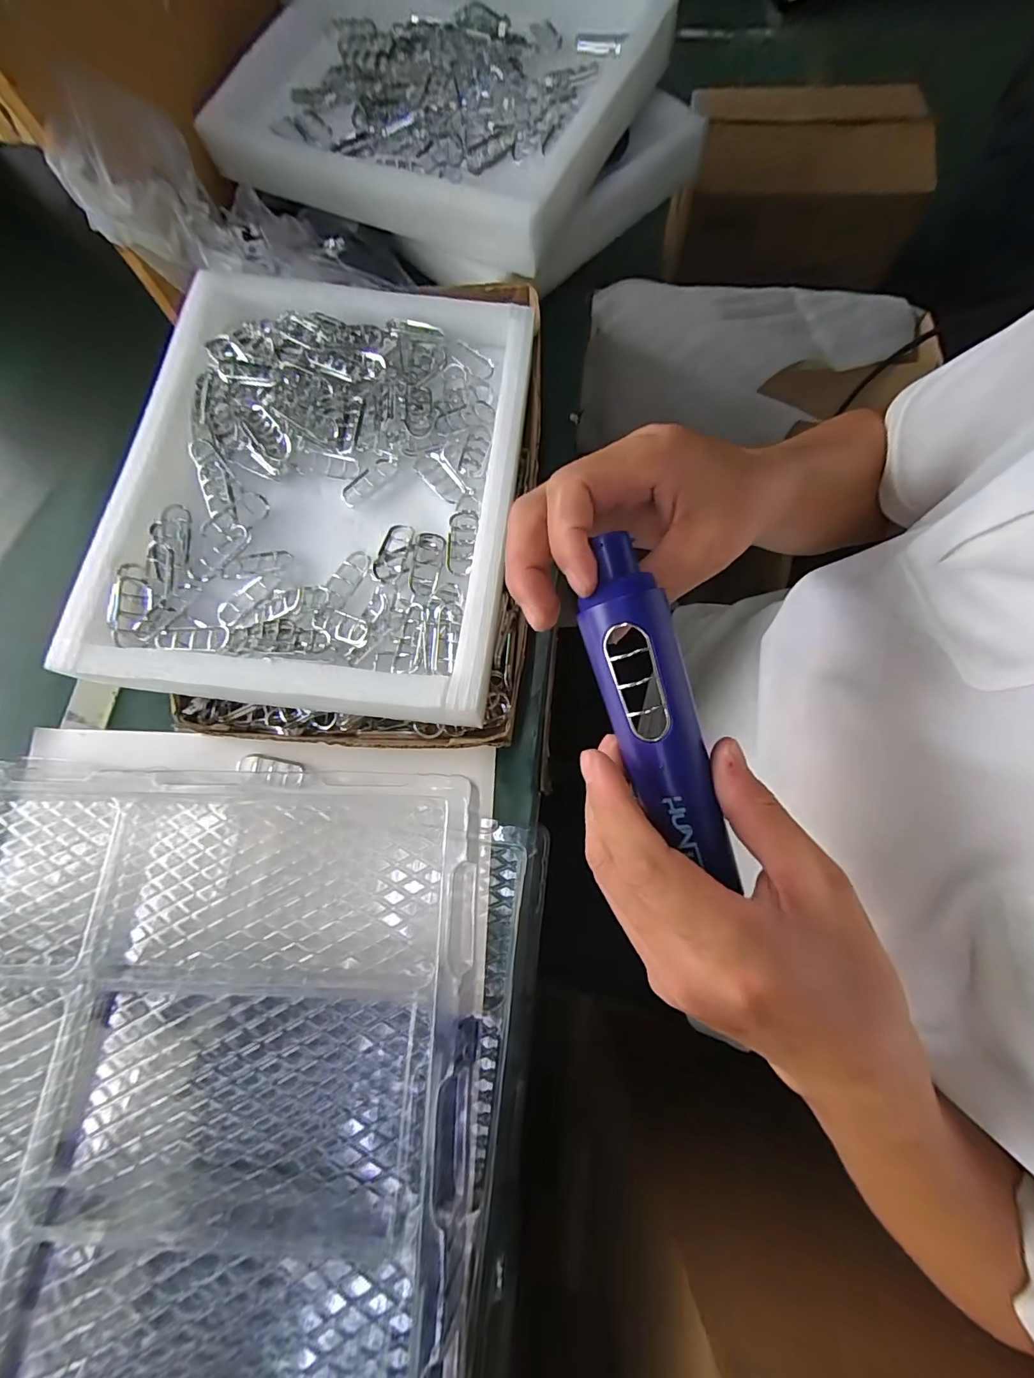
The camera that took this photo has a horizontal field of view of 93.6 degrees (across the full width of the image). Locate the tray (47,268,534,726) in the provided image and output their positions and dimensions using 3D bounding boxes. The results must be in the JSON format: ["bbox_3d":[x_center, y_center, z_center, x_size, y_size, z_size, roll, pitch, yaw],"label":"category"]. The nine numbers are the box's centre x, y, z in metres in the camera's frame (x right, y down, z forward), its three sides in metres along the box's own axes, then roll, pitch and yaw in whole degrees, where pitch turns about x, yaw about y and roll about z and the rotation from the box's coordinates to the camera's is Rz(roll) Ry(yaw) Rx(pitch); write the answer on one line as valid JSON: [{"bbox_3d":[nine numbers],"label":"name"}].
[{"bbox_3d":[-0.145,-0.158,0.365,0.284,0.034,0.351,6,73,2],"label":"tray"}]

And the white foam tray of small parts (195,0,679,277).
[{"bbox_3d":[-0.073,-0.565,0.459,0.368,0.074,0.287,24,74,7],"label":"white foam tray of small parts"}]

